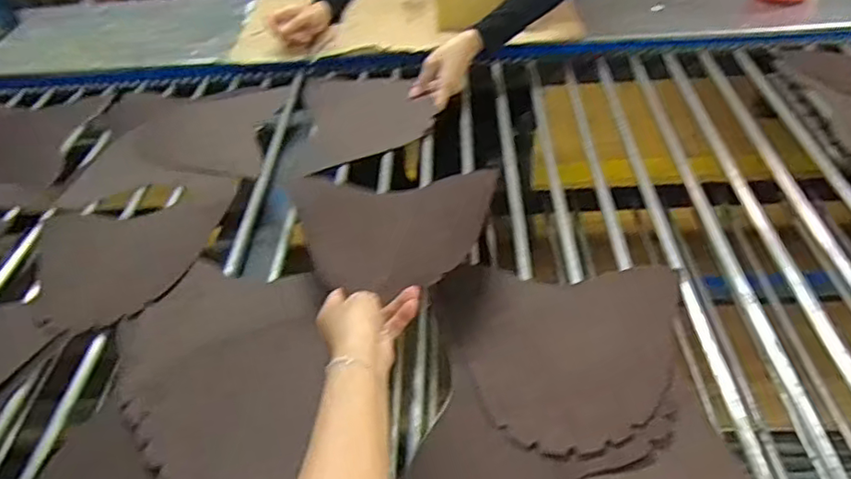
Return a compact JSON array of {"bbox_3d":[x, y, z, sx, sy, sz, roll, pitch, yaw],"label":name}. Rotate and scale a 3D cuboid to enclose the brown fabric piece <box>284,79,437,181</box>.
[{"bbox_3d":[-0.095,-0.194,0.933,0.204,0.017,0.270,-5,44,1],"label":"brown fabric piece"}]

